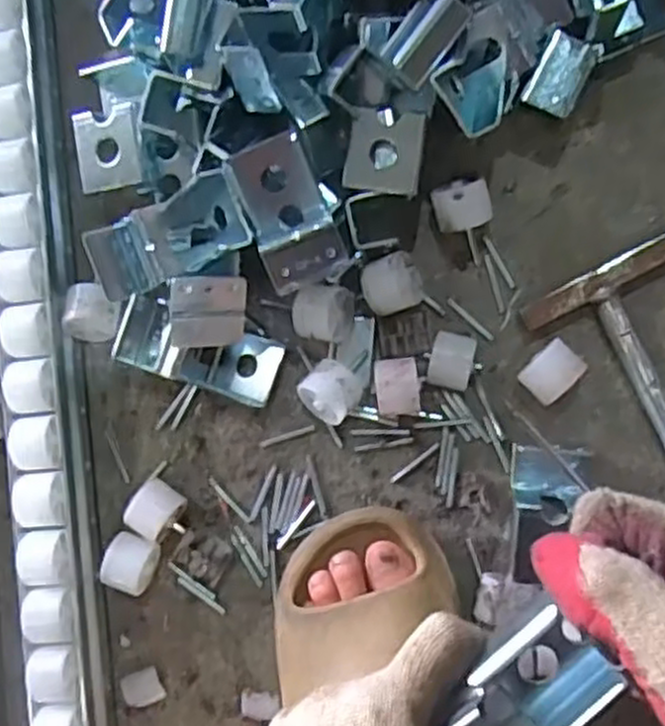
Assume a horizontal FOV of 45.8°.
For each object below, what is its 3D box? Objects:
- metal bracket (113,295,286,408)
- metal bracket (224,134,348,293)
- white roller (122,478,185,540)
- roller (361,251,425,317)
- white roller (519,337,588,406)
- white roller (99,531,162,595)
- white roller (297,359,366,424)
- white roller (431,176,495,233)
[{"bbox_3d":[-0.086,-0.007,0.505,0.099,0.028,0.044,20,92,-16],"label":"metal bracket"},{"bbox_3d":[-0.024,-0.089,0.455,0.046,0.040,0.087,-21,86,7],"label":"metal bracket"},{"bbox_3d":[-0.112,0.092,0.501,0.030,0.030,0.028,35,91,8],"label":"white roller"},{"bbox_3d":[0.038,-0.048,0.490,0.034,0.031,0.034,-20,84,6],"label":"roller"},{"bbox_3d":[0.133,0.005,0.476,0.027,0.028,0.035,44,93,8],"label":"white roller"},{"bbox_3d":[-0.128,0.126,0.506,0.028,0.032,0.036,22,90,8],"label":"white roller"},{"bbox_3d":[0.000,0.017,0.491,0.034,0.034,0.037,40,92,8],"label":"white roller"},{"bbox_3d":[0.080,-0.097,0.488,0.033,0.035,0.032,-17,84,6],"label":"white roller"}]

